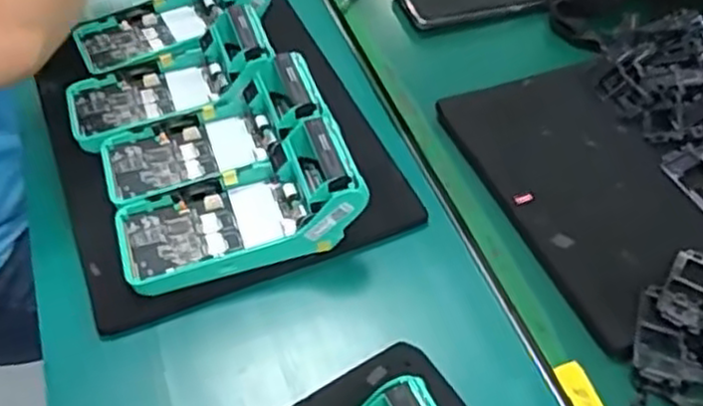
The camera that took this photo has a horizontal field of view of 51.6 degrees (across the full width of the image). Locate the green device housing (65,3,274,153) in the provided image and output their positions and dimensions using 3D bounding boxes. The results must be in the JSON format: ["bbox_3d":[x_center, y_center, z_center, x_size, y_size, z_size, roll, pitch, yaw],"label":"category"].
[{"bbox_3d":[-0.151,-0.108,0.592,0.167,0.051,0.089,-11,51,-9],"label":"green device housing"}]

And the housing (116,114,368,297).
[{"bbox_3d":[-0.082,-0.003,0.505,0.164,0.056,0.079,-14,51,-11],"label":"housing"}]

